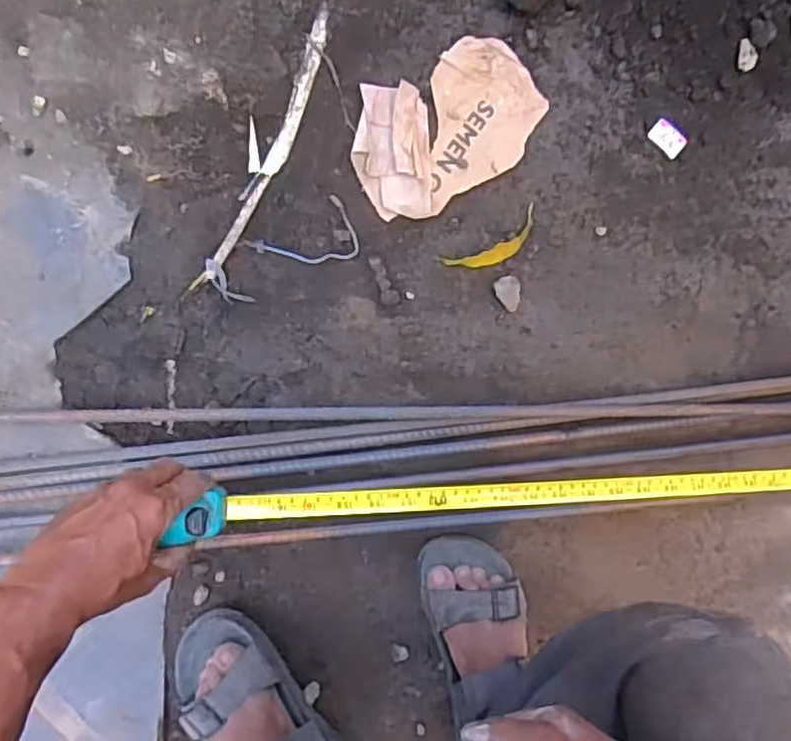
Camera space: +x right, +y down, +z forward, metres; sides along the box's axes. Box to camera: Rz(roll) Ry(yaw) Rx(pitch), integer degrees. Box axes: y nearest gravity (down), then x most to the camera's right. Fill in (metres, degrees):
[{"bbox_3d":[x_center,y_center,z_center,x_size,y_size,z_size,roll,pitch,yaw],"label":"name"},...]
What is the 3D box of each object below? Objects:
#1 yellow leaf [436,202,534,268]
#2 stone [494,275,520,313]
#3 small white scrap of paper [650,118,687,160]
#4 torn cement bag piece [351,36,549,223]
[{"bbox_3d":[0.116,-0.145,0.763,0.125,0.010,0.040,-30,94,-4],"label":"yellow leaf"},{"bbox_3d":[0.129,-0.090,0.761,0.029,0.020,0.041,2,92,-5],"label":"stone"},{"bbox_3d":[0.328,-0.279,0.790,0.045,0.006,0.031,40,88,-5],"label":"small white scrap of paper"},{"bbox_3d":[0.058,-0.271,0.736,0.230,0.038,0.147,-29,94,-4],"label":"torn cement bag piece"}]

